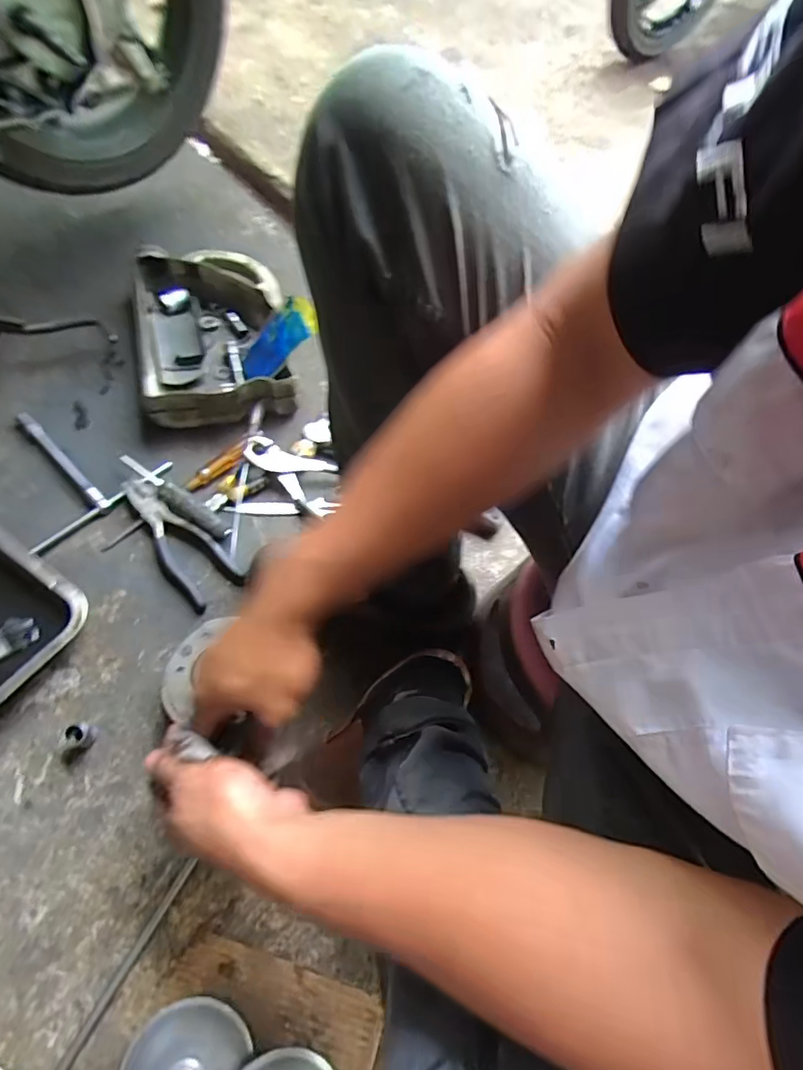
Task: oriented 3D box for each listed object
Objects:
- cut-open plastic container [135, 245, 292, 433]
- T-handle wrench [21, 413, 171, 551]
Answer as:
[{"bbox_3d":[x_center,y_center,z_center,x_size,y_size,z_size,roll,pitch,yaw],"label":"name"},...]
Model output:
[{"bbox_3d":[-0.285,-0.305,0.789,0.215,0.081,0.303,-8,66,-10],"label":"cut-open plastic container"},{"bbox_3d":[-0.448,-0.094,0.681,0.203,0.037,0.187,38,68,11],"label":"T-handle wrench"}]

